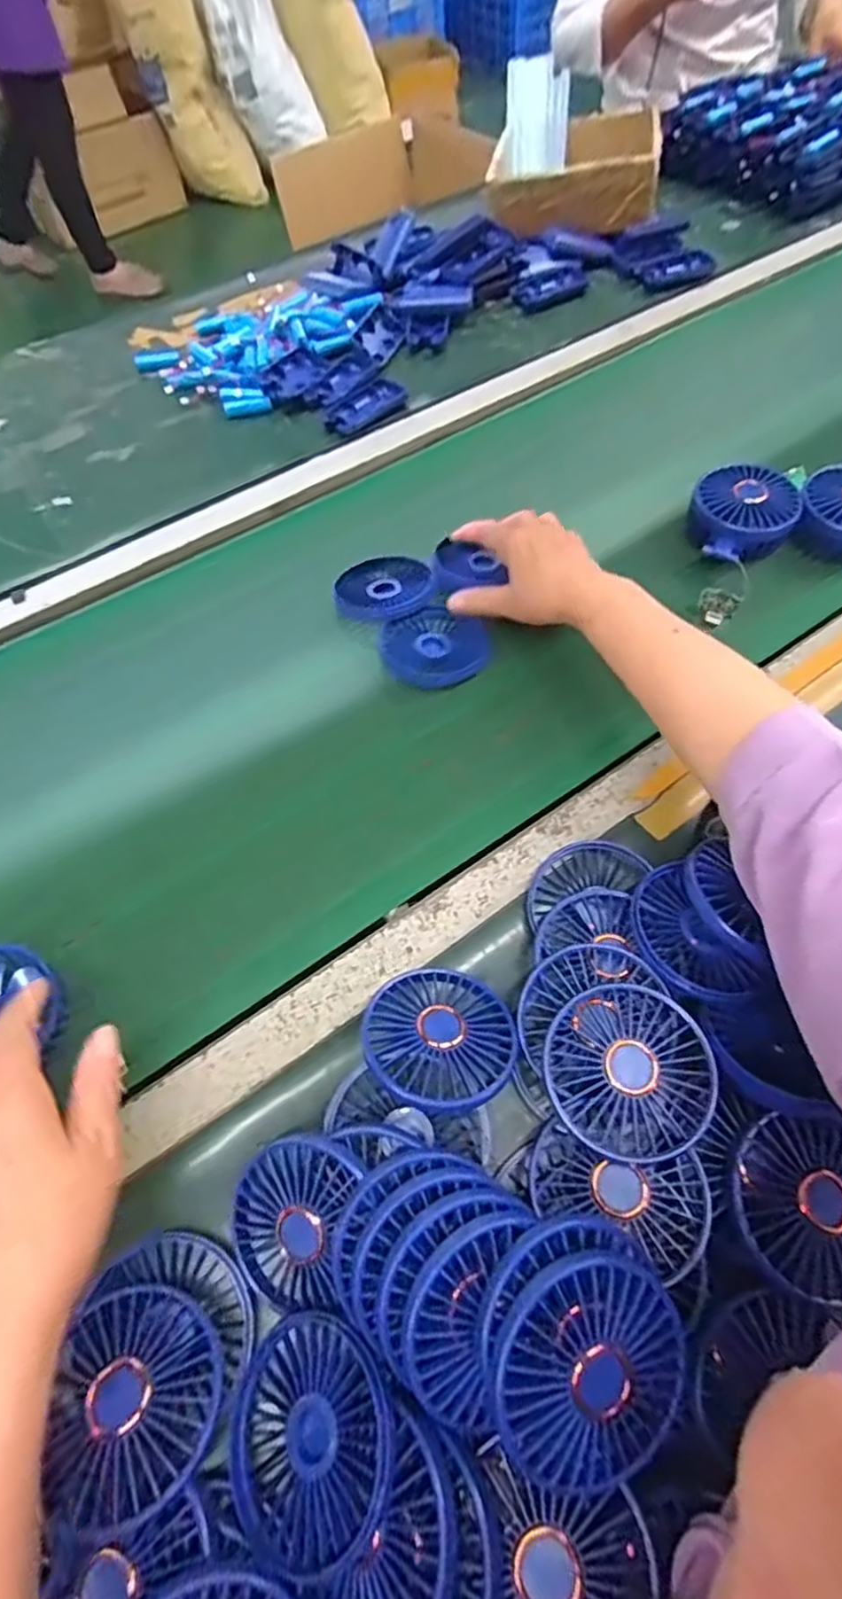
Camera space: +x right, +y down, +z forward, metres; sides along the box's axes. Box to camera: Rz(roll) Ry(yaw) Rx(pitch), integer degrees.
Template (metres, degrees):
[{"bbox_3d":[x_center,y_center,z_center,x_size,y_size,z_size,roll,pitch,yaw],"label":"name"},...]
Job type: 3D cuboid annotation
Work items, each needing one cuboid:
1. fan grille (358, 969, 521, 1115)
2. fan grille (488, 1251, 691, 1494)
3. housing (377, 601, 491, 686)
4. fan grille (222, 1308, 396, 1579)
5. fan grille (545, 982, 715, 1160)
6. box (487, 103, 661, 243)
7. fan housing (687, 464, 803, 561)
[{"bbox_3d":[0.011,0.137,0.405,0.085,0.018,0.084,5,40,-4],"label":"fan grille"},{"bbox_3d":[0.072,0.241,0.293,0.086,0.017,0.086,3,82,-18],"label":"fan grille"},{"bbox_3d":[0.012,-0.127,0.584,0.087,0.014,0.070,-21,77,-9],"label":"housing"},{"bbox_3d":[-0.051,0.291,0.325,0.090,0.018,0.086,-17,56,27],"label":"fan grille"},{"bbox_3d":[0.112,0.144,0.378,0.081,0.021,0.086,-1,60,2],"label":"fan grille"},{"bbox_3d":[0.186,-0.771,0.866,0.200,0.073,0.173,6,61,6],"label":"box"},{"bbox_3d":[0.283,-0.249,0.613,0.087,0.035,0.084,-7,77,3],"label":"fan housing"}]

